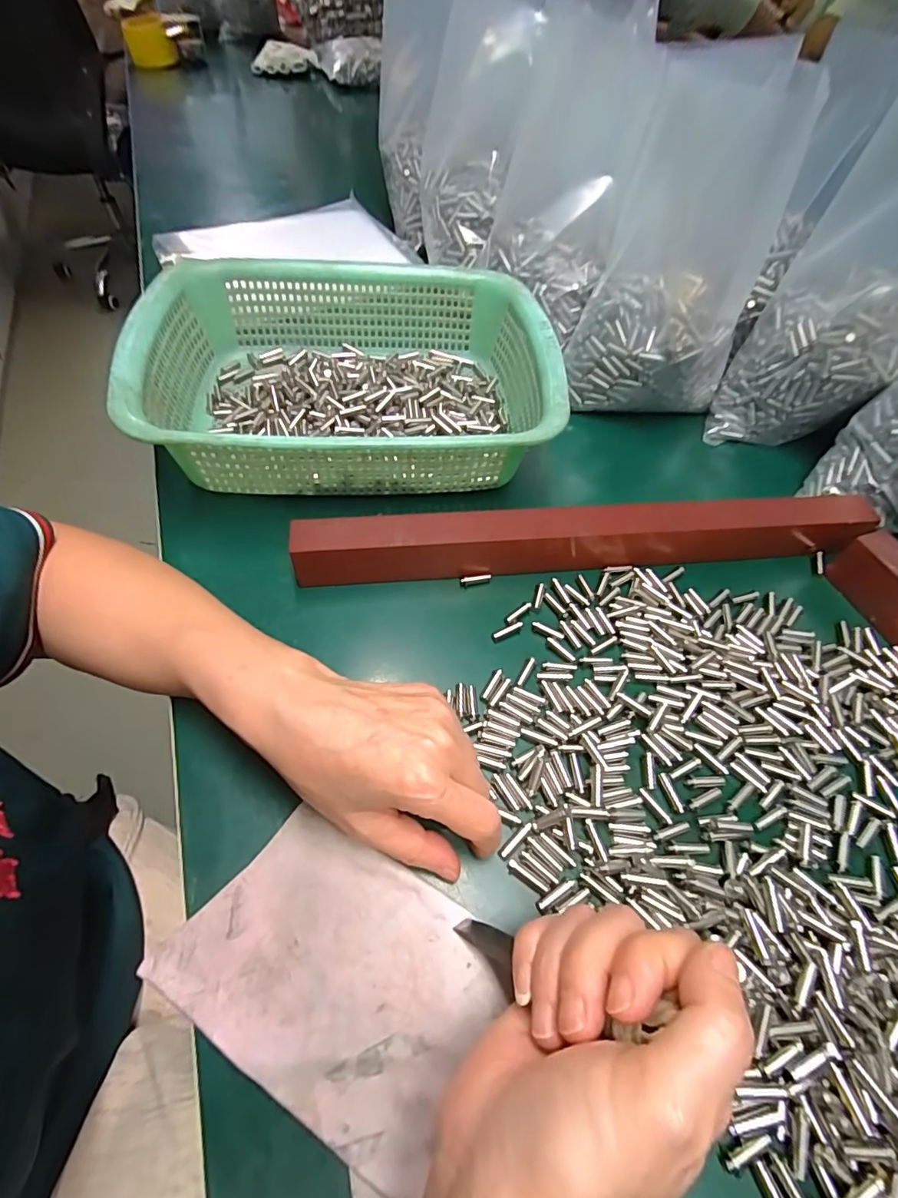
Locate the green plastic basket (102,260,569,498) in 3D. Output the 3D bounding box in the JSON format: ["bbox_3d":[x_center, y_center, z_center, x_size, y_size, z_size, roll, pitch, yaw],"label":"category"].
[{"bbox_3d":[-0.069,-0.171,0.388,0.287,0.079,0.216,-5,56,-5],"label":"green plastic basket"}]

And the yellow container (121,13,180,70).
[{"bbox_3d":[-0.571,-1.059,0.962,0.084,0.068,0.072,-21,60,-15],"label":"yellow container"}]

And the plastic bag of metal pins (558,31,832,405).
[{"bbox_3d":[0.181,-0.264,0.393,0.120,0.201,0.123,21,58,12],"label":"plastic bag of metal pins"}]

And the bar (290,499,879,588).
[{"bbox_3d":[0.096,-0.043,0.341,0.386,0.039,0.031,-4,56,-4],"label":"bar"}]

